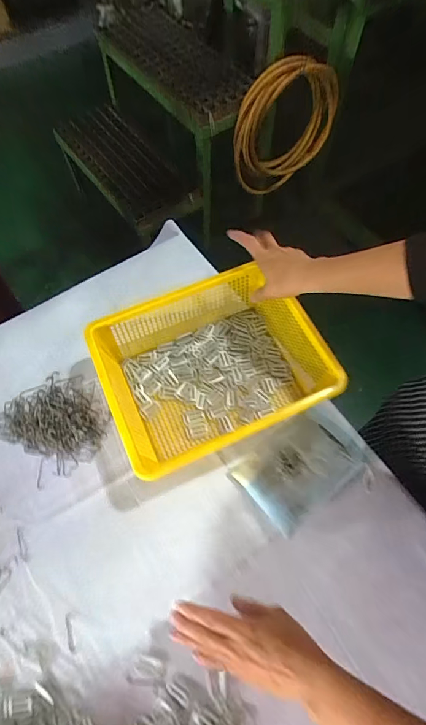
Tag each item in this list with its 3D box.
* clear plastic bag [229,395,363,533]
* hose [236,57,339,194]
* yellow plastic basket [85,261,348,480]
[{"bbox_3d":[0.126,0.132,0.548,0.181,0.031,0.128,-36,70,-14],"label":"clear plastic bag"},{"bbox_3d":[0.234,-0.745,1.238,0.392,0.383,0.068,-29,69,-13],"label":"hose"},{"bbox_3d":[-0.001,0.004,0.582,0.300,0.111,0.251,-23,67,-9],"label":"yellow plastic basket"}]

